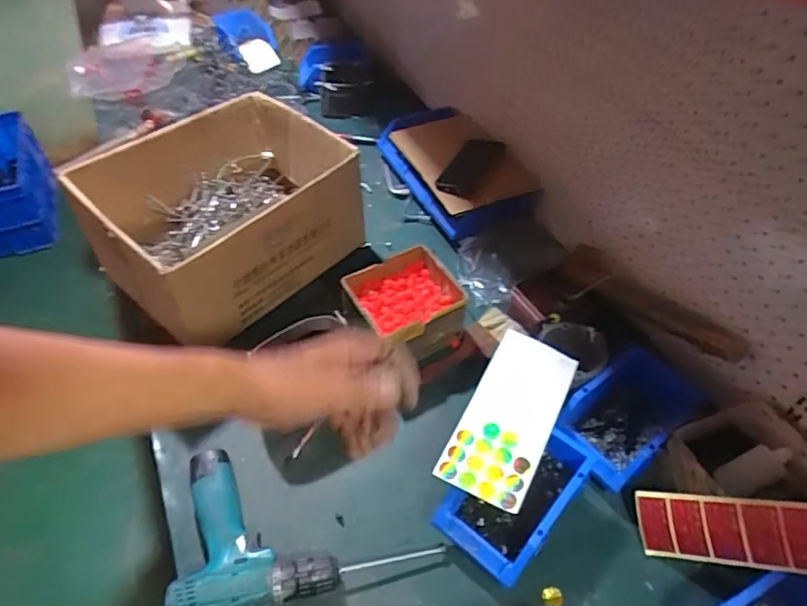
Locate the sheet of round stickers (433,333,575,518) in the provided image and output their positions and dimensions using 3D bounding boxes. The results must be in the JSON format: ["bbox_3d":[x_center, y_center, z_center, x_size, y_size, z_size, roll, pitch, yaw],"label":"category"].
[{"bbox_3d":[0.139,0.141,0.704,0.105,0.009,0.244,24,51,16],"label":"sheet of round stickers"}]

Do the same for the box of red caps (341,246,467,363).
[{"bbox_3d":[0.001,0.012,0.851,0.152,0.099,0.140,-25,53,-21],"label":"box of red caps"}]

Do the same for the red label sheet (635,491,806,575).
[{"bbox_3d":[0.357,0.253,0.609,0.009,0.186,0.073,-8,85,-48],"label":"red label sheet"}]

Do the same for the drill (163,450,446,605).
[{"bbox_3d":[-0.118,0.262,0.662,0.305,0.047,0.196,-6,49,-6],"label":"drill"}]

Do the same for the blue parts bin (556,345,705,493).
[{"bbox_3d":[0.302,0.154,0.744,0.203,0.075,0.118,-33,57,-27],"label":"blue parts bin"}]

